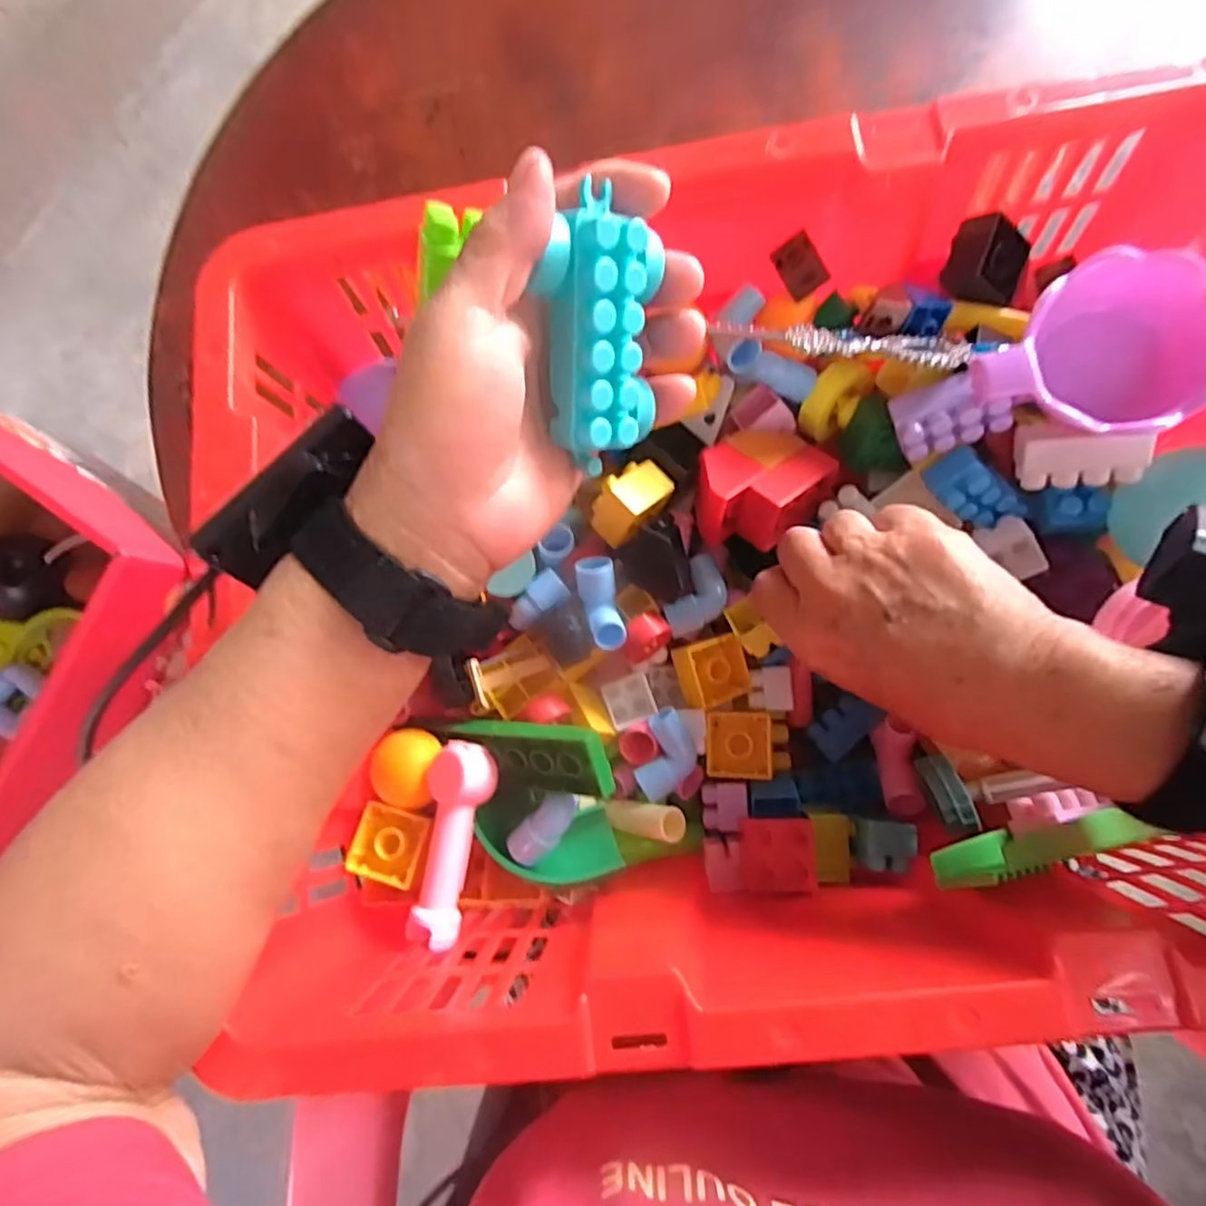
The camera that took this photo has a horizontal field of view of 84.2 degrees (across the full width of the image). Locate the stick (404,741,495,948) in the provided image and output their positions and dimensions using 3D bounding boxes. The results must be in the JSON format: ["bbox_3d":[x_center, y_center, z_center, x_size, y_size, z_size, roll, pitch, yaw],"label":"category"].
[{"bbox_3d":[-0.071,0.109,0.305,0.028,0.015,0.087,9,79,8],"label":"stick"}]

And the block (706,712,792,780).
[{"bbox_3d":[0.076,0.073,0.346,0.044,0.028,0.033,-1,78,6],"label":"block"}]

